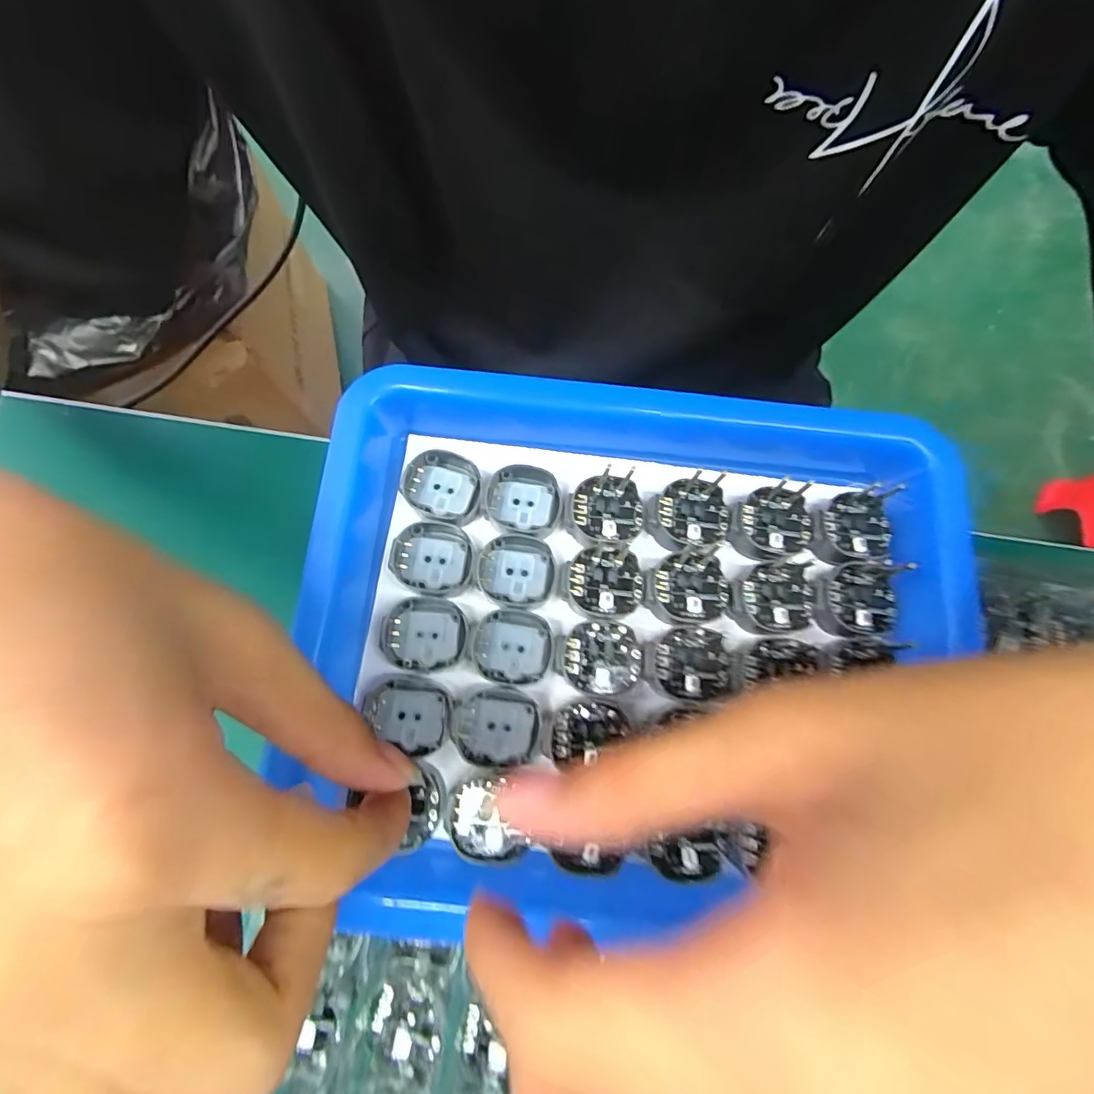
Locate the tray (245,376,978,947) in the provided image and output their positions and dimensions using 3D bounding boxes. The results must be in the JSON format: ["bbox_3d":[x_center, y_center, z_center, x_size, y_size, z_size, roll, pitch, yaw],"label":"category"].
[{"bbox_3d":[0.029,0.026,0.170,0.205,0.025,0.171,3,75,1],"label":"tray"}]

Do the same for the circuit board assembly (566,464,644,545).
[{"bbox_3d":[0.022,-0.015,0.184,0.025,0.006,0.028,18,76,5],"label":"circuit board assembly"}]

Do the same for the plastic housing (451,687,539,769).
[{"bbox_3d":[-0.017,0.059,0.170,0.027,0.007,0.023,11,75,3],"label":"plastic housing"}]

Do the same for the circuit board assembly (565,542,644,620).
[{"bbox_3d":[0.020,0.011,0.178,0.025,0.004,0.025,2,75,1],"label":"circuit board assembly"}]

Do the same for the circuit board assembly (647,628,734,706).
[{"bbox_3d":[0.047,0.039,0.172,0.027,0.007,0.024,0,75,1],"label":"circuit board assembly"}]

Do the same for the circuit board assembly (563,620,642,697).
[{"bbox_3d":[0.019,0.037,0.174,0.025,0.005,0.024,11,75,3],"label":"circuit board assembly"}]

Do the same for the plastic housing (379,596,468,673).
[{"bbox_3d":[-0.042,0.029,0.177,0.028,0.005,0.024,6,75,2],"label":"plastic housing"}]

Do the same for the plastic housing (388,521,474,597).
[{"bbox_3d":[-0.040,0.004,0.181,0.028,0.004,0.025,10,75,3],"label":"plastic housing"}]

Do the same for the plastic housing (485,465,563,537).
[{"bbox_3d":[-0.008,-0.017,0.187,0.027,0.004,0.025,13,76,4],"label":"plastic housing"}]

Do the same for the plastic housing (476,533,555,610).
[{"bbox_3d":[-0.011,0.008,0.181,0.026,0.004,0.025,12,76,4],"label":"plastic housing"}]

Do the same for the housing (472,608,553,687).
[{"bbox_3d":[-0.012,0.034,0.177,0.026,0.005,0.024,12,76,4],"label":"housing"}]

